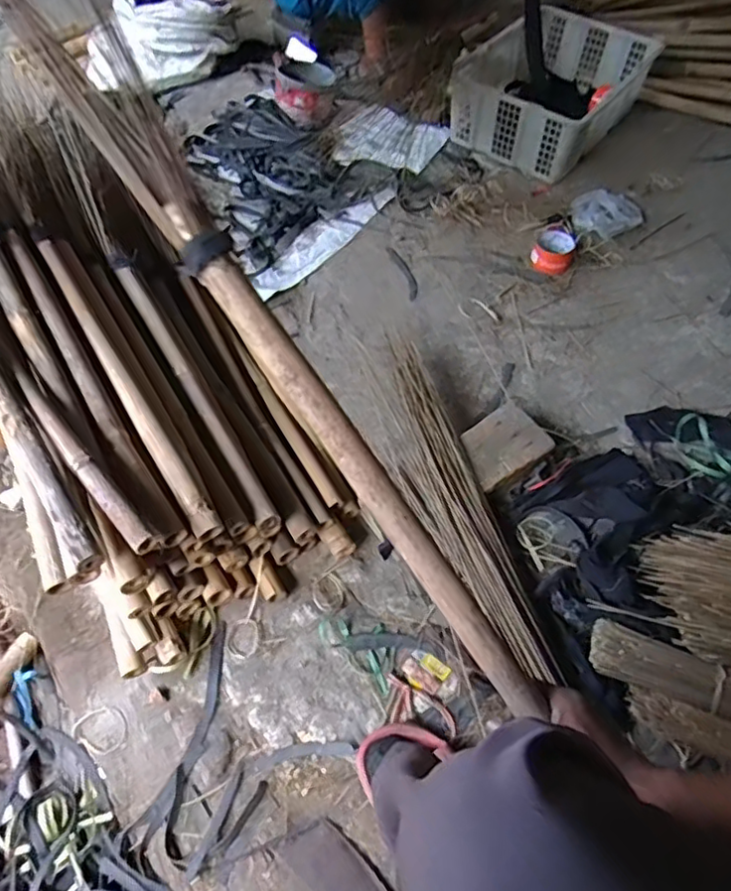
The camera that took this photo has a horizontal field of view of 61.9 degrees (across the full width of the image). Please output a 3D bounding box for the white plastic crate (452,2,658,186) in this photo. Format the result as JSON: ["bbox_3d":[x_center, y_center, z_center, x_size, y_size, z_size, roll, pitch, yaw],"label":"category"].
[{"bbox_3d":[0.422,-0.811,1.410,0.336,0.191,0.400,30,60,20],"label":"white plastic crate"}]

